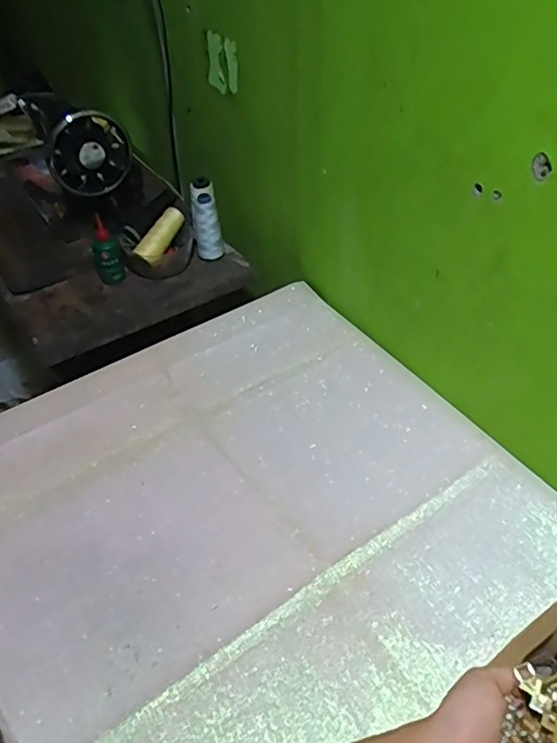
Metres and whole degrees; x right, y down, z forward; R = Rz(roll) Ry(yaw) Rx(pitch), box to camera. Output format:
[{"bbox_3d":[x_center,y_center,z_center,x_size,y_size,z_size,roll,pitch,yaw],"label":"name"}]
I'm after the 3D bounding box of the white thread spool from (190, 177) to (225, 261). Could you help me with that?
[{"bbox_3d":[-0.124,-0.258,0.999,0.046,0.137,0.054,-10,24,-8],"label":"white thread spool"}]

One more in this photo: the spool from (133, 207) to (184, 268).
[{"bbox_3d":[-0.197,-0.229,0.983,0.034,0.037,0.108,24,73,25],"label":"spool"}]

